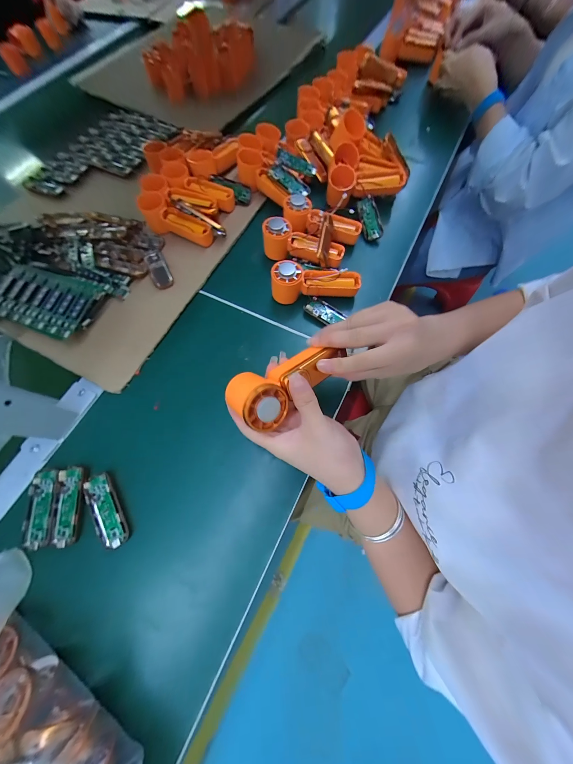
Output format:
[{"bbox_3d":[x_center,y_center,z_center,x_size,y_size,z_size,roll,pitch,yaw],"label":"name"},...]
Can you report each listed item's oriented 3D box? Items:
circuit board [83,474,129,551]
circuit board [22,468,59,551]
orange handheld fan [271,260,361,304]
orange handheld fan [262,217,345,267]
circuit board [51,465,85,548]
[{"bbox_3d":[-0.205,0.145,0.275,0.030,0.005,0.081,-29,71,-9],"label":"circuit board"},{"bbox_3d":[-0.283,0.145,0.280,0.032,0.007,0.081,-5,69,0],"label":"circuit board"},{"bbox_3d":[0.043,-0.147,0.359,0.131,0.051,0.043,-6,69,0],"label":"orange handheld fan"},{"bbox_3d":[0.026,-0.215,0.386,0.129,0.050,0.046,16,71,8],"label":"orange handheld fan"},{"bbox_3d":[-0.251,0.142,0.280,0.029,0.007,0.082,-8,70,-1],"label":"circuit board"}]

